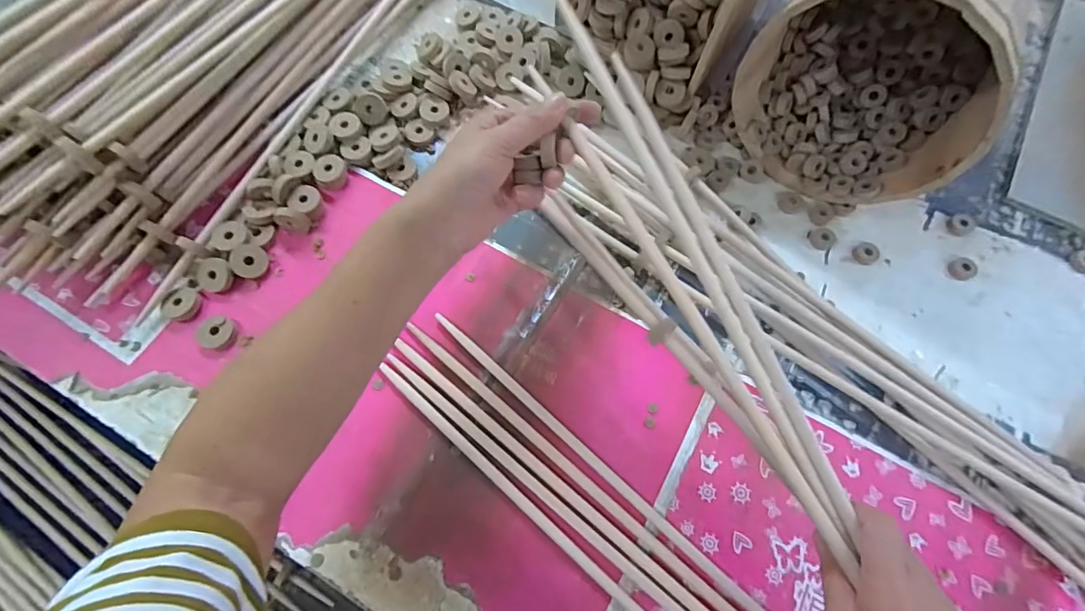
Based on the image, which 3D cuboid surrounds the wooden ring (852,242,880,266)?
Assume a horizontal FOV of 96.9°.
[{"bbox_3d":[0.368,-0.060,0.545,0.032,0.006,0.025,-26,72,-10],"label":"wooden ring"}]

